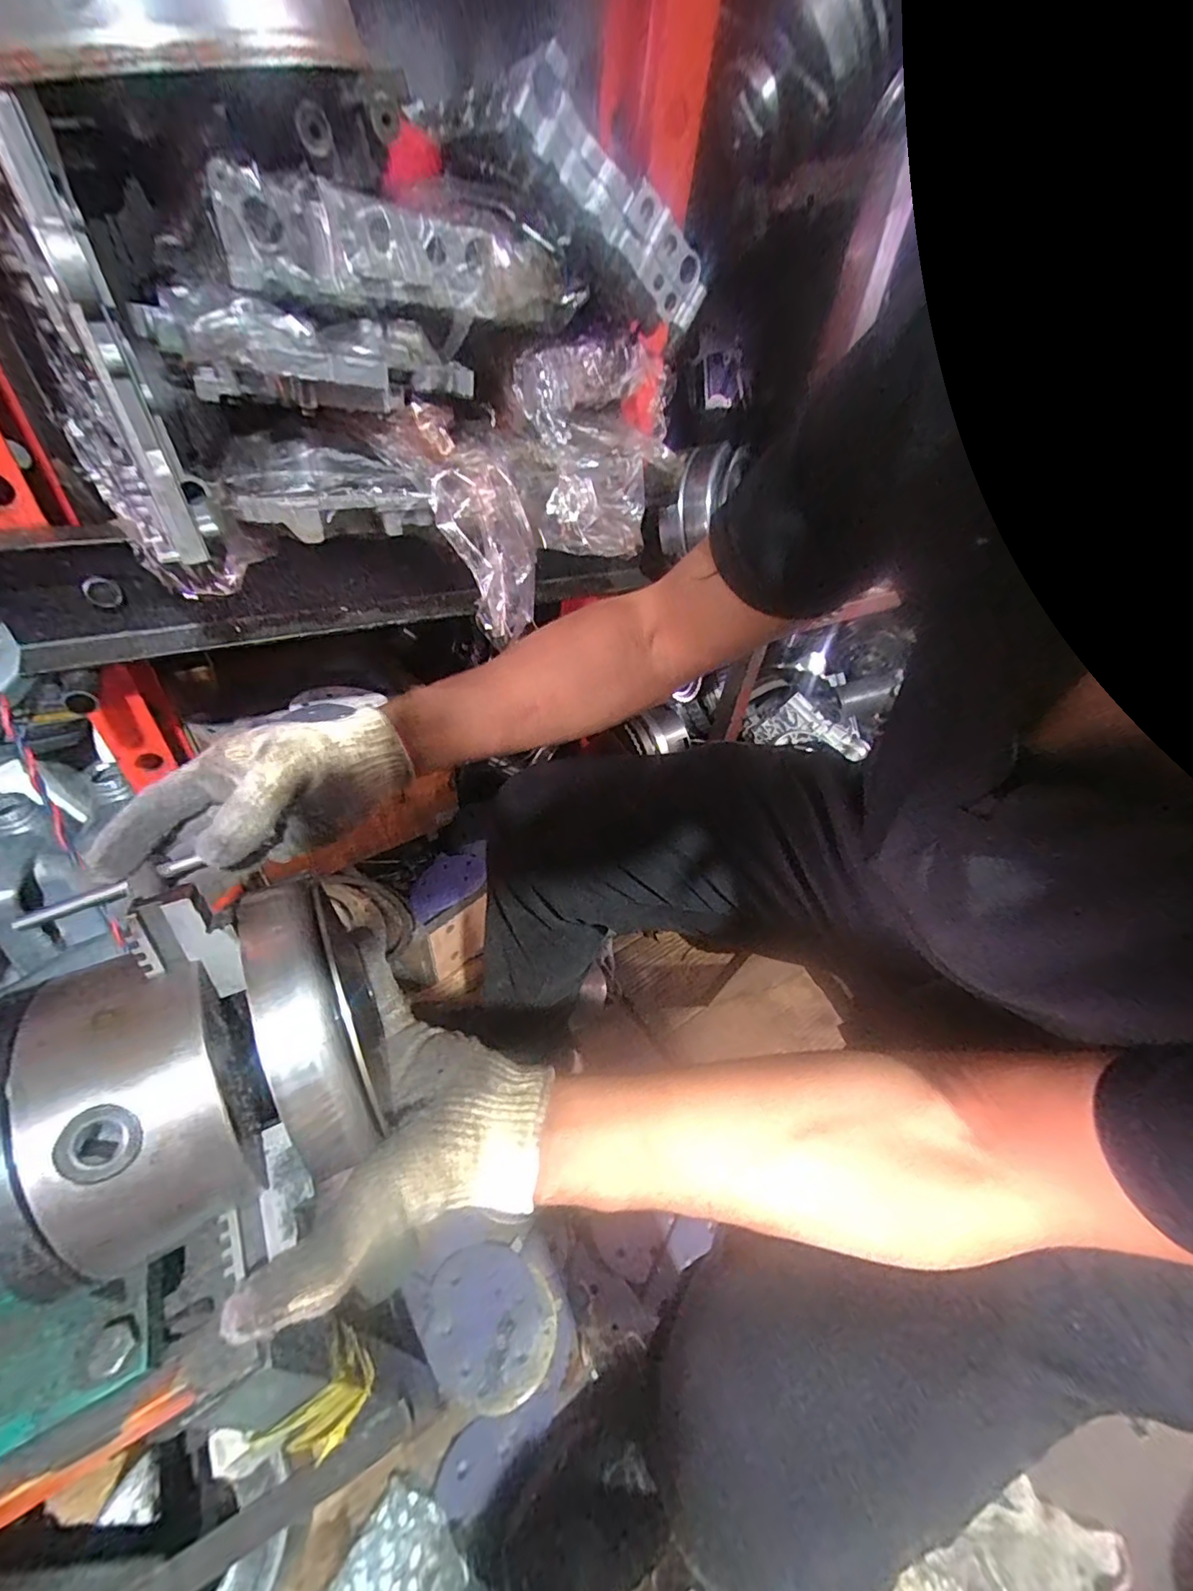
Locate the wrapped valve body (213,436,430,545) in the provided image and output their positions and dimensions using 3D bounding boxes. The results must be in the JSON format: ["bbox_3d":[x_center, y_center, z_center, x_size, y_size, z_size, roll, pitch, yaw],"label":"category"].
[{"bbox_3d":[-0.199,-0.226,0.415,0.138,0.054,0.050,-10,45,-19],"label":"wrapped valve body"}]

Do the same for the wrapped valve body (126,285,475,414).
[{"bbox_3d":[-0.192,-0.305,0.383,0.182,0.052,0.104,-24,51,-30],"label":"wrapped valve body"}]

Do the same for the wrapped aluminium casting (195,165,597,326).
[{"bbox_3d":[-0.135,-0.385,0.392,0.232,0.059,0.078,-15,47,-23],"label":"wrapped aluminium casting"}]

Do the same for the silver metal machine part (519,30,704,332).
[{"bbox_3d":[0.020,-0.431,0.410,0.174,0.046,0.017,20,30,-39],"label":"silver metal machine part"}]

